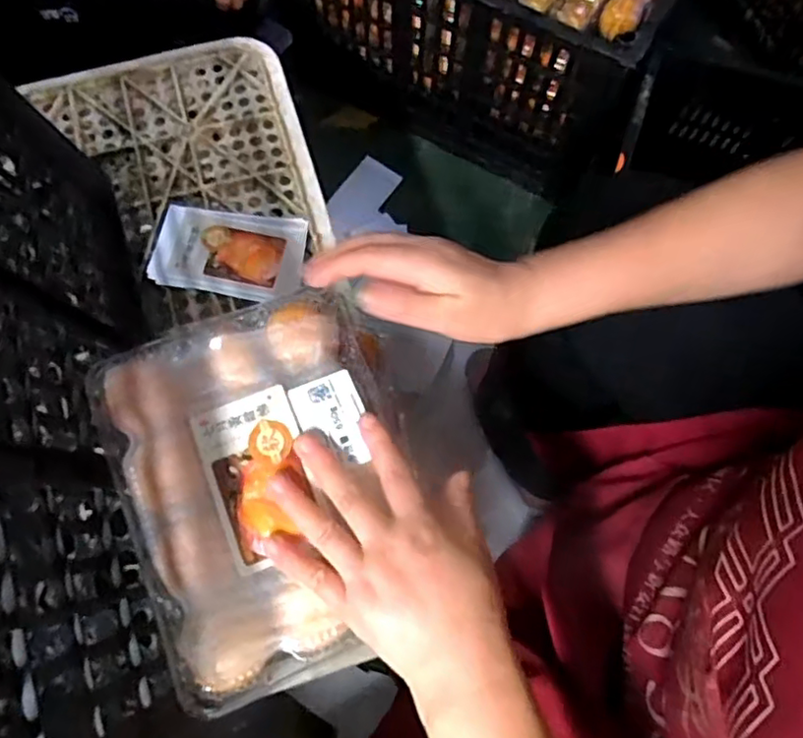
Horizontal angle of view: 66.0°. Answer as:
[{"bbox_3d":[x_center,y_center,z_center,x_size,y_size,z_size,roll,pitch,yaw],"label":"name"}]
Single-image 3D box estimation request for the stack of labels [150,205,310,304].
[{"bbox_3d":[-0.158,-0.107,0.567,0.133,0.013,0.083,5,73,0],"label":"stack of labels"}]

